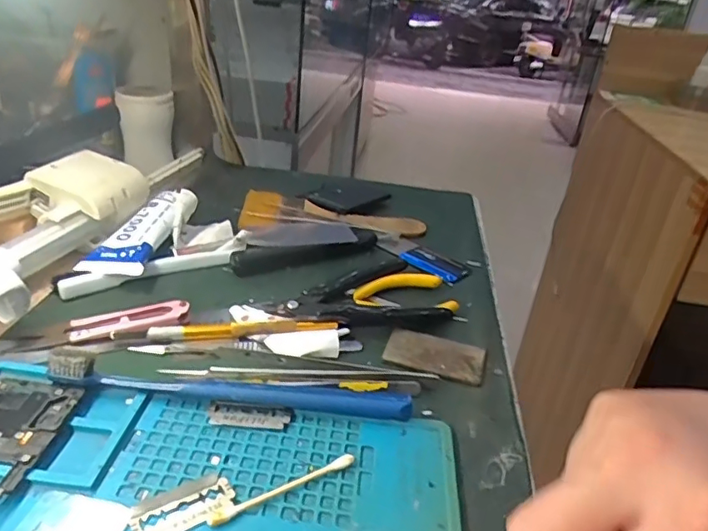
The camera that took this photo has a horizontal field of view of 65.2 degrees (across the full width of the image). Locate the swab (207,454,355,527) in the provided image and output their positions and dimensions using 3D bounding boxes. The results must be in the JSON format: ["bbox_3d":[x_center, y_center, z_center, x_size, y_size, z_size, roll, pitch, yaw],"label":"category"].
[{"bbox_3d":[-0.031,0.099,0.247,0.069,0.005,0.008,-12,35,-31],"label":"swab"}]

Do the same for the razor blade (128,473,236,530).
[{"bbox_3d":[-0.072,0.102,0.235,0.041,0.004,0.022,-14,35,-33],"label":"razor blade"}]

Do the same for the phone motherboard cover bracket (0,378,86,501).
[{"bbox_3d":[-0.162,0.077,0.253,0.046,0.005,0.067,8,29,1],"label":"phone motherboard cover bracket"}]

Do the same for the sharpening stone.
[{"bbox_3d":[0.050,0.054,0.343,0.060,0.004,0.035,14,30,12],"label":"sharpening stone"}]

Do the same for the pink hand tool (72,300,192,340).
[{"bbox_3d":[-0.136,0.033,0.338,0.066,0.011,0.021,-5,31,-21],"label":"pink hand tool"}]

